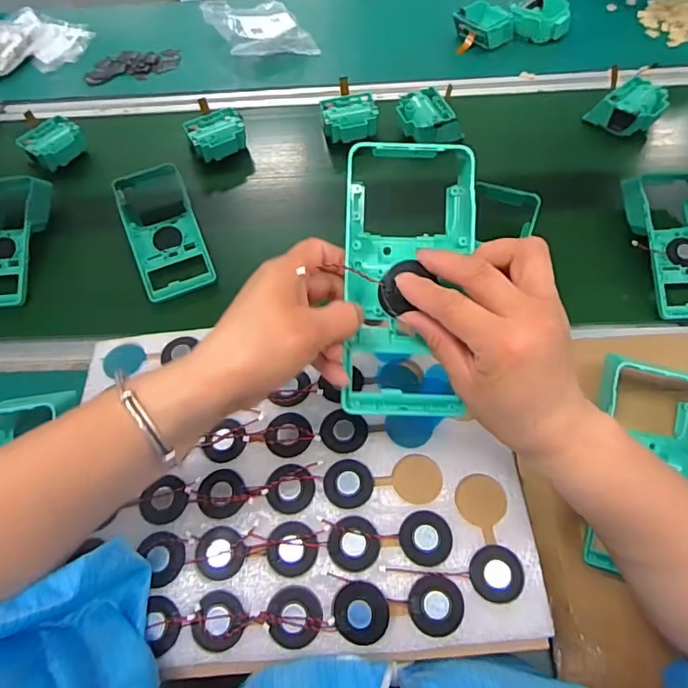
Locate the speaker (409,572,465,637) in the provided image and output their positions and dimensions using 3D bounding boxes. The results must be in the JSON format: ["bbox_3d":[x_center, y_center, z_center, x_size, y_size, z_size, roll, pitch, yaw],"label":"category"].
[{"bbox_3d":[0.058,0.163,0.311,0.033,0.004,0.034,3,61,6],"label":"speaker"}]

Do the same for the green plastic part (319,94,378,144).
[{"bbox_3d":[0.007,-0.320,0.699,0.078,0.026,0.076,-10,60,-1],"label":"green plastic part"}]

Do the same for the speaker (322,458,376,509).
[{"bbox_3d":[0.003,0.097,0.348,0.034,0.004,0.033,-2,61,3],"label":"speaker"}]

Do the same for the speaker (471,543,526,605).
[{"bbox_3d":[0.098,0.147,0.318,0.033,0.004,0.032,6,61,8],"label":"speaker"}]

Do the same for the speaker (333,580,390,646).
[{"bbox_3d":[0.011,0.167,0.308,0.033,0.007,0.033,0,61,4],"label":"speaker"}]

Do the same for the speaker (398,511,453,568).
[{"bbox_3d":[0.054,0.128,0.329,0.034,0.004,0.033,-2,61,3],"label":"speaker"}]

